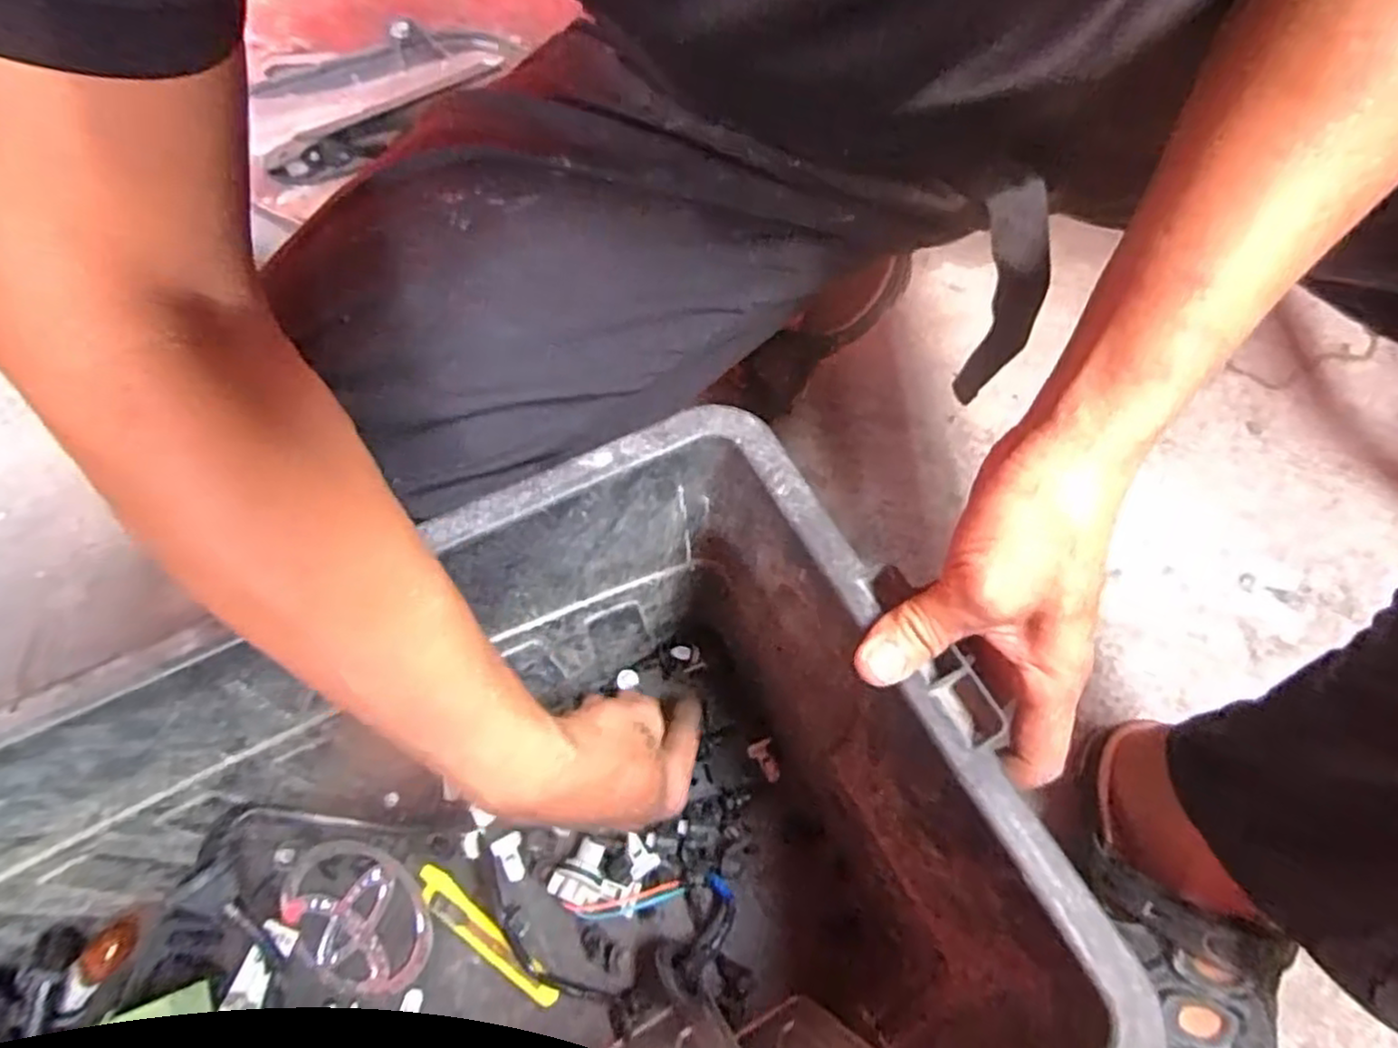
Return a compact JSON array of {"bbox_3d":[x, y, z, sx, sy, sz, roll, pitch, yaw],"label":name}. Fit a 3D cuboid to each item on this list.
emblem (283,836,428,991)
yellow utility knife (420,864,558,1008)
[{"bbox_3d":[-0.216,0.246,0.447,0.107,0.007,0.071,32,69,15],"label":"emblem"},{"bbox_3d":[-0.134,0.258,0.443,0.113,0.008,0.021,36,70,16],"label":"yellow utility knife"}]

